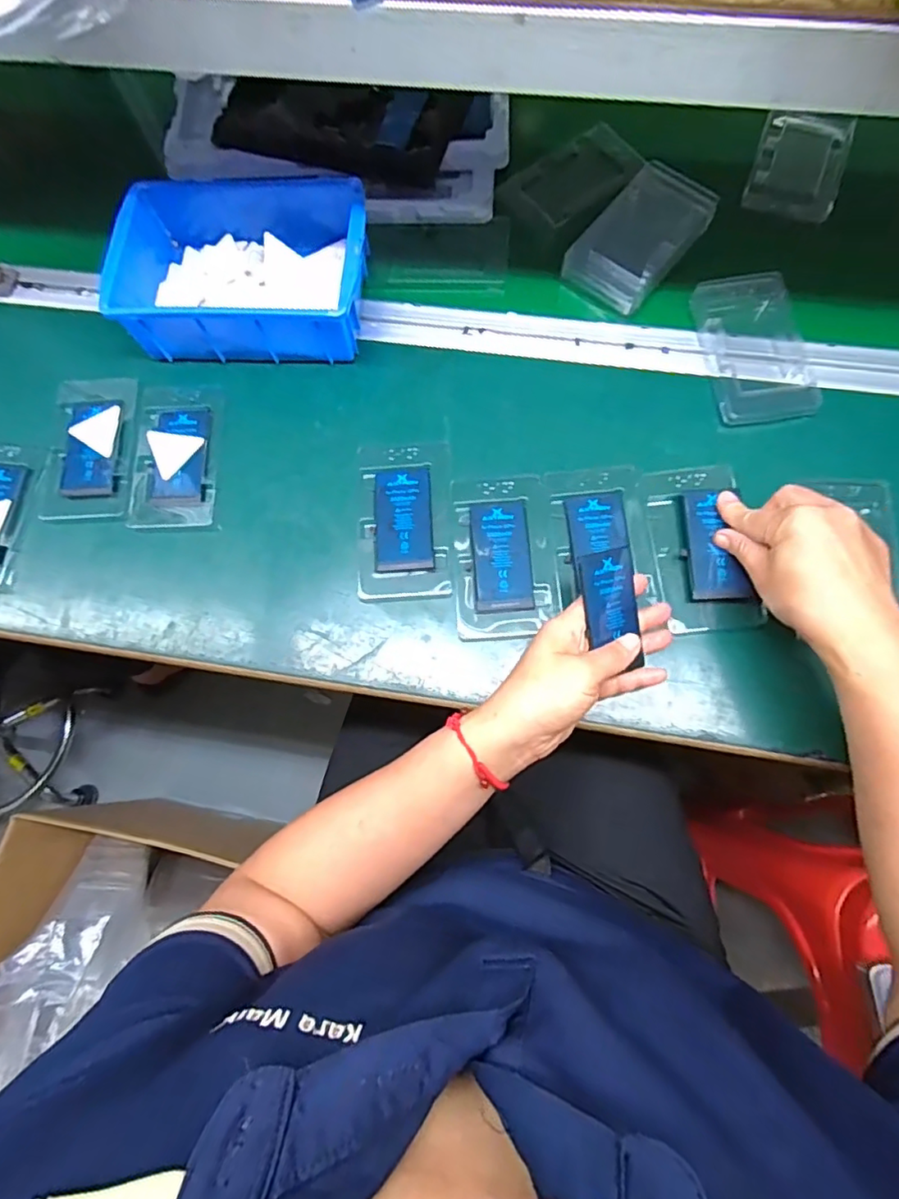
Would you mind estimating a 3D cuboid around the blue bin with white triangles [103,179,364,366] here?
[{"bbox_3d":[-0.170,-0.282,0.481,0.201,0.067,0.149,1,75,3],"label":"blue bin with white triangles"}]

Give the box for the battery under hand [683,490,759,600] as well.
[{"bbox_3d":[0.196,-0.041,0.424,0.037,0.005,0.086,-8,74,24],"label":"battery under hand"}]

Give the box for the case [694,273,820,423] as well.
[{"bbox_3d":[0.253,-0.207,0.476,0.080,0.024,0.133,-7,75,1],"label":"case"}]

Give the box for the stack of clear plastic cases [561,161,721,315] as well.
[{"bbox_3d":[0.165,-0.313,0.495,0.077,0.029,0.133,36,80,11],"label":"stack of clear plastic cases"}]

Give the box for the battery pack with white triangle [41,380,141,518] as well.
[{"bbox_3d":[-0.304,-0.132,0.482,0.072,0.011,0.131,1,75,3],"label":"battery pack with white triangle"}]

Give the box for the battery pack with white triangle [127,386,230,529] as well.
[{"bbox_3d":[-0.229,-0.119,0.477,0.070,0.009,0.121,1,75,3],"label":"battery pack with white triangle"}]

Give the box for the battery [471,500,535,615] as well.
[{"bbox_3d":[0.040,-0.033,0.439,0.044,0.004,0.087,-3,75,2],"label":"battery"}]

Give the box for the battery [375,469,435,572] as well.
[{"bbox_3d":[-0.036,-0.062,0.449,0.045,0.004,0.082,-4,75,2],"label":"battery"}]

